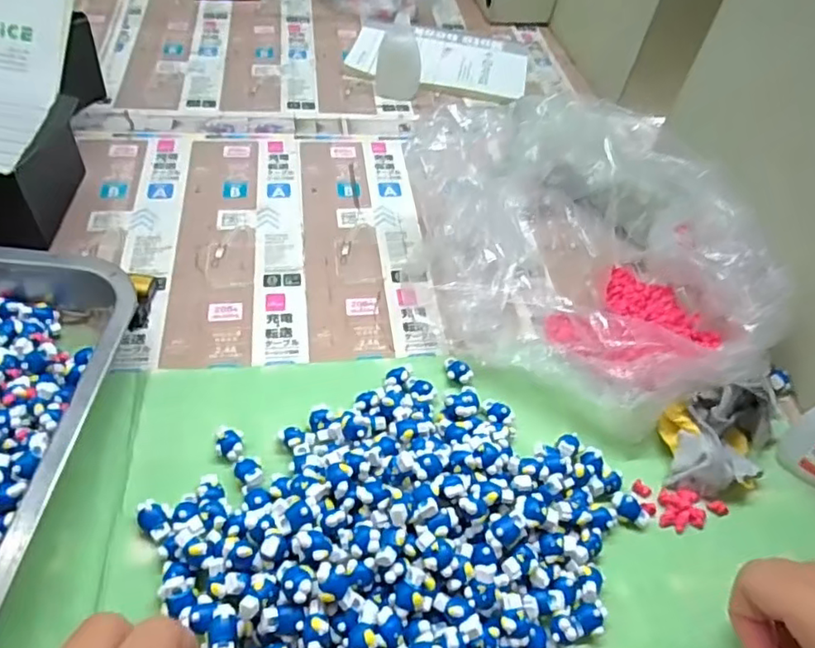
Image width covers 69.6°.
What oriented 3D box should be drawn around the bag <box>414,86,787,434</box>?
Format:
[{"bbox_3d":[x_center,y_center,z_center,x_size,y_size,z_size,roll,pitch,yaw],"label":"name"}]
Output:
[{"bbox_3d":[0.131,-0.051,0.414,0.218,0.094,0.233,-16,53,-19],"label":"bag"}]

